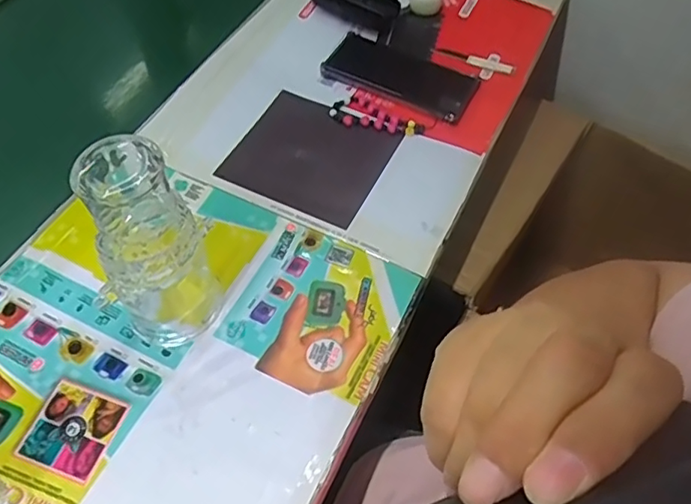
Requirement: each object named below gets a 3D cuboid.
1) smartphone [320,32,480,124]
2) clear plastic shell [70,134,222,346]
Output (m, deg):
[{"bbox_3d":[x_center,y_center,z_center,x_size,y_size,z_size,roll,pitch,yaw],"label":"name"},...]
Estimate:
[{"bbox_3d":[0.061,-0.196,0.641,0.160,0.012,0.074,24,59,13],"label":"smartphone"},{"bbox_3d":[-0.136,0.003,0.412,0.076,0.174,0.058,-13,58,-11],"label":"clear plastic shell"}]

